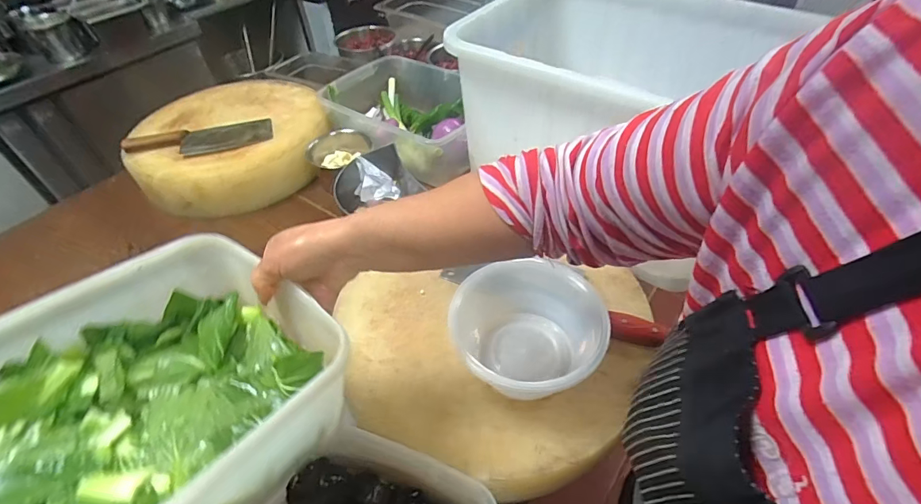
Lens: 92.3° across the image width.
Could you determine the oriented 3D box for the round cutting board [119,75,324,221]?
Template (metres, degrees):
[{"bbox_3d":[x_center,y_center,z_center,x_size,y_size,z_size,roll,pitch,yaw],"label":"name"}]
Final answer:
[{"bbox_3d":[-0.488,-0.253,0.963,0.380,0.084,0.389,-1,52,2],"label":"round cutting board"}]

